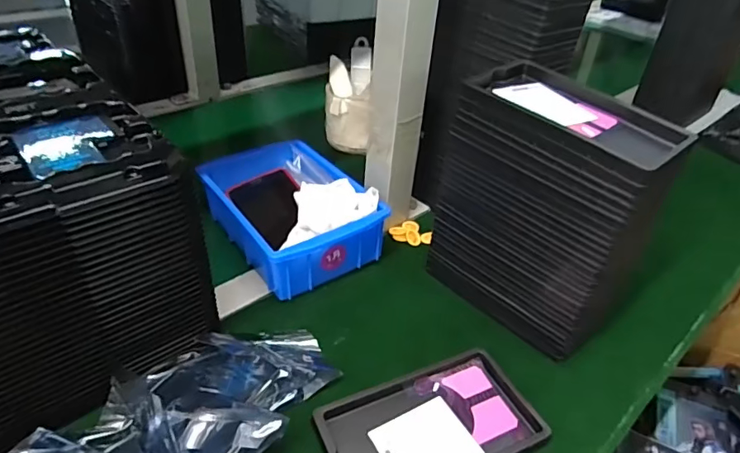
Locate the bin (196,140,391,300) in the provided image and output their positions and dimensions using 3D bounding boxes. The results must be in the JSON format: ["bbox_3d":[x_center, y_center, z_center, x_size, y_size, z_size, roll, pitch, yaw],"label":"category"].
[{"bbox_3d":[-0.094,-0.026,0.552,0.137,0.063,0.213,-21,44,-30],"label":"bin"}]

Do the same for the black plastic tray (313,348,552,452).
[{"bbox_3d":[0.045,0.152,0.379,0.157,0.011,0.096,-14,41,-23],"label":"black plastic tray"}]

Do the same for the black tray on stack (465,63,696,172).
[{"bbox_3d":[0.166,-0.094,0.393,0.159,0.019,0.105,33,45,32],"label":"black tray on stack"}]

